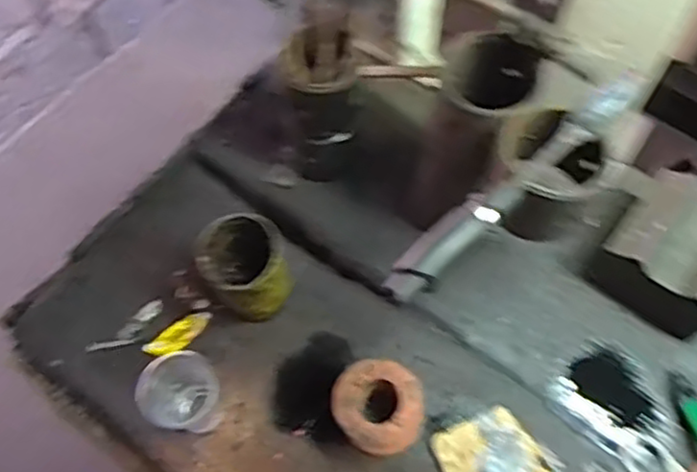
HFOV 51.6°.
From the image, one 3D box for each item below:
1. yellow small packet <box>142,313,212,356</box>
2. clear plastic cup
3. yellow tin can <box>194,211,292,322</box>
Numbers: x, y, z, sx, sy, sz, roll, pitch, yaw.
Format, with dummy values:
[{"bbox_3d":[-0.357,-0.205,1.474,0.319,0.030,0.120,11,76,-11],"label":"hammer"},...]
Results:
[{"bbox_3d":[-0.178,0.105,0.758,0.074,0.016,0.021,-32,67,-15],"label":"yellow small packet"},{"bbox_3d":[-0.156,0.154,0.680,0.064,0.095,0.059,0,62,0],"label":"clear plastic cup"},{"bbox_3d":[-0.104,0.038,0.723,0.074,0.104,0.077,0,62,0],"label":"yellow tin can"}]

